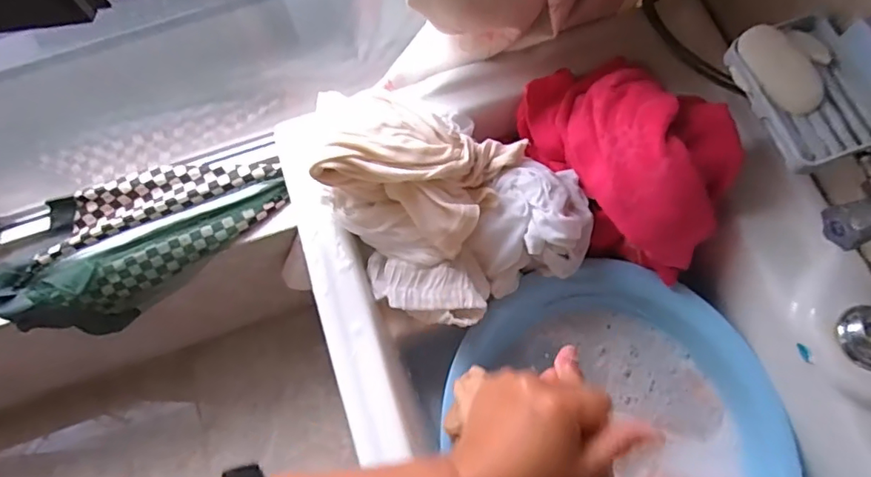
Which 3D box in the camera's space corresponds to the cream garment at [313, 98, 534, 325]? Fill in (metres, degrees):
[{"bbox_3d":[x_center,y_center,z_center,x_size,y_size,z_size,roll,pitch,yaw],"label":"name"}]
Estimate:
[{"bbox_3d":[-0.014,-0.040,0.512,0.172,0.117,0.205,10,72,4],"label":"cream garment"}]

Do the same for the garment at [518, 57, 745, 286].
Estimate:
[{"bbox_3d":[0.199,-0.084,0.546,0.145,0.147,0.237,-21,73,-6],"label":"garment"}]

